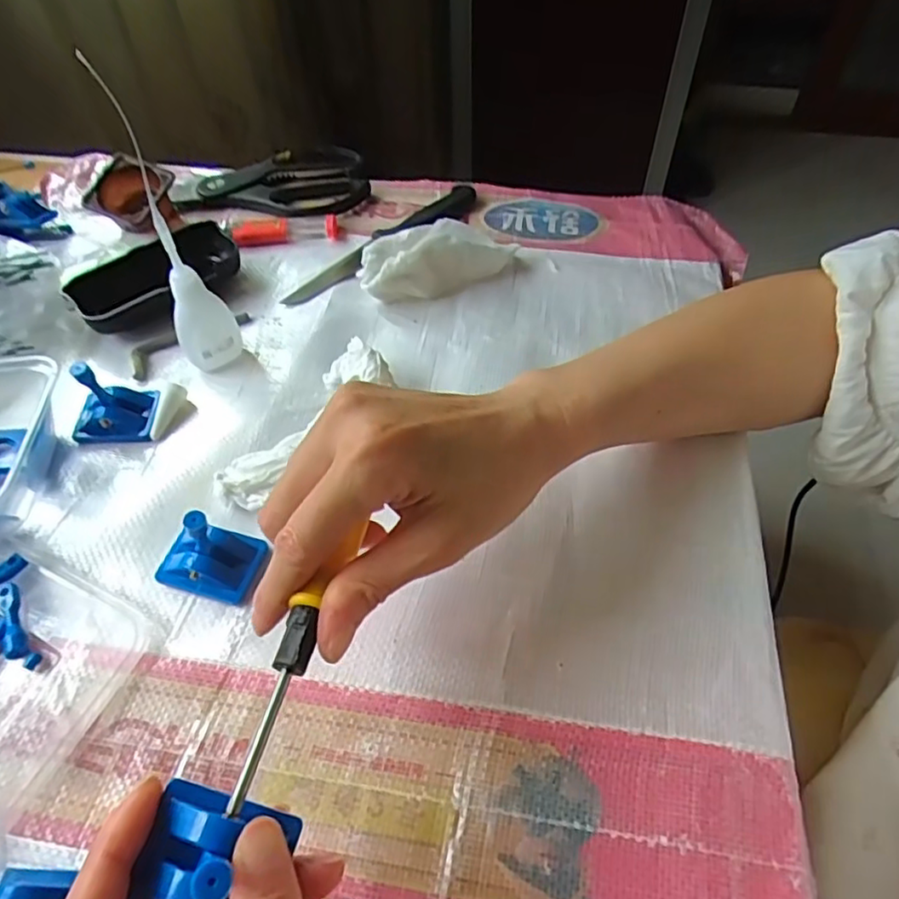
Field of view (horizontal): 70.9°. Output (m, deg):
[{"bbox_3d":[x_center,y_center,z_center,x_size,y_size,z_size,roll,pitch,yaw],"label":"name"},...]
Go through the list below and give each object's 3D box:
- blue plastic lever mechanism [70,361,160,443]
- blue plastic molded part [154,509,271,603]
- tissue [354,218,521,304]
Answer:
[{"bbox_3d":[-0.191,-0.028,0.350,0.043,0.040,0.027,-2,53,0],"label":"blue plastic lever mechanism"},{"bbox_3d":[-0.114,0.050,0.298,0.045,0.026,0.029,12,54,11],"label":"blue plastic molded part"},{"bbox_3d":[-0.007,-0.127,0.417,0.105,0.037,0.029,-19,54,-12],"label":"tissue"}]

